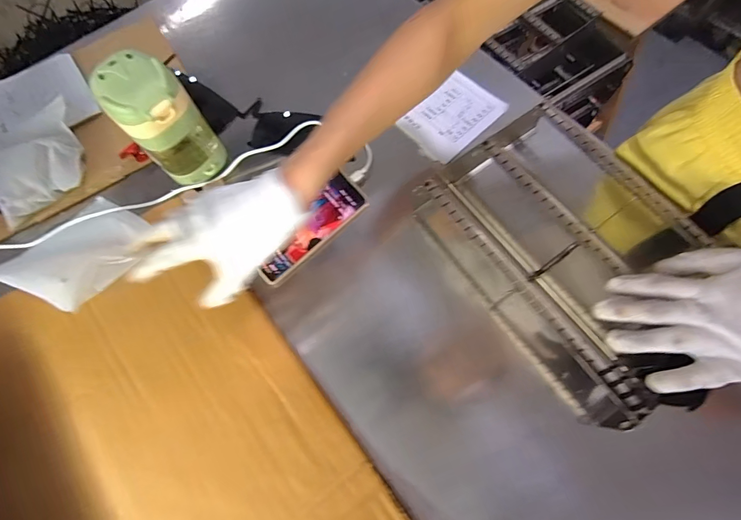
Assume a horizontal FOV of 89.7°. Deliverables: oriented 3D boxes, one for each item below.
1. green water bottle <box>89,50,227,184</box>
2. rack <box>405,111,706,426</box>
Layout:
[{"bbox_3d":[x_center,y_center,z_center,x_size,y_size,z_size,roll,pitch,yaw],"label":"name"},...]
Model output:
[{"bbox_3d":[-0.237,-0.159,0.438,0.081,0.145,0.071,-38,72,-11],"label":"green water bottle"},{"bbox_3d":[0.225,-0.007,0.444,0.199,0.126,0.317,-33,71,-10],"label":"rack"}]

